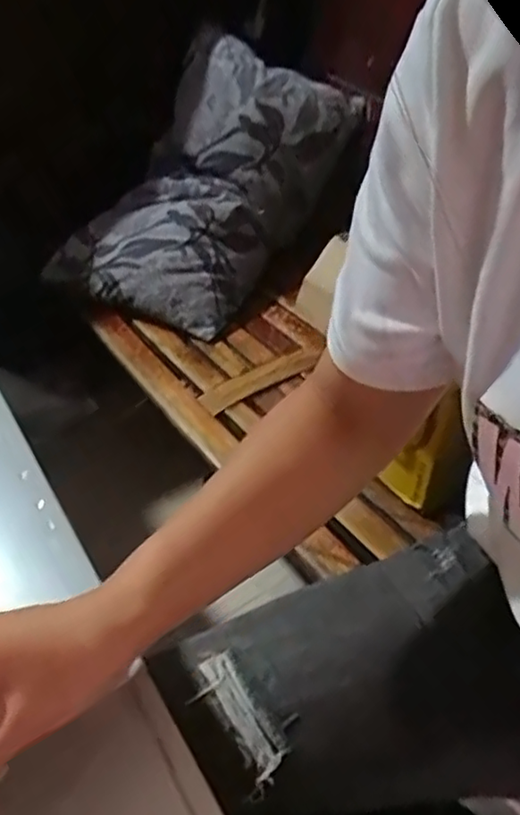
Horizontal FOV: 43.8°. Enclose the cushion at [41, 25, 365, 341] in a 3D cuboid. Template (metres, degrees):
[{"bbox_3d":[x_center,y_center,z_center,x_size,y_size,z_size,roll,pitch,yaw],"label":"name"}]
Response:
[{"bbox_3d":[-0.093,-0.367,1.075,0.342,0.097,0.492,28,80,9],"label":"cushion"}]

